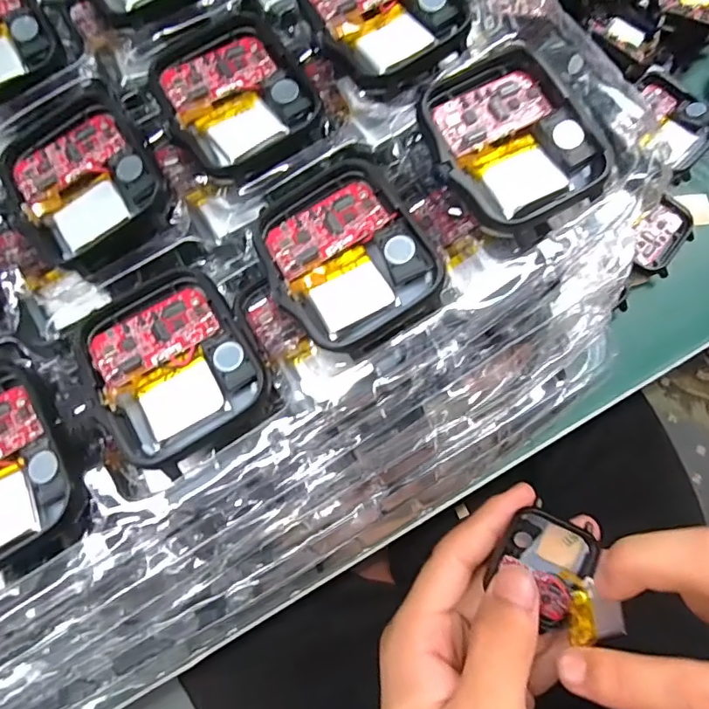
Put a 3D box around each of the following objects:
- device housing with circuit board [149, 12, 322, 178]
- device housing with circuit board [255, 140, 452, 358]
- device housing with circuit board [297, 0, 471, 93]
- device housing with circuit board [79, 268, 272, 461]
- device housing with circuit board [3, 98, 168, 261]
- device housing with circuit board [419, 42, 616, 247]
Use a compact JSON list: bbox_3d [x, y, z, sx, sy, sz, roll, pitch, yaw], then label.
[{"bbox_3d":[-0.033,-0.071,0.137,0.037,0.004,0.044,-30,79,-6],"label":"device housing with circuit board"},{"bbox_3d":[-0.003,-0.026,0.125,0.038,0.007,0.049,-30,79,-6],"label":"device housing with circuit board"},{"bbox_3d":[0.007,-0.096,0.139,0.037,0.005,0.046,-31,79,-6],"label":"device housing with circuit board"},{"bbox_3d":[-0.044,0.001,0.122,0.036,0.007,0.042,-32,79,-6],"label":"device housing with circuit board"},{"bbox_3d":[-0.072,-0.047,0.133,0.035,0.007,0.042,-33,79,-6],"label":"device housing with circuit board"},{"bbox_3d":[0.039,-0.053,0.126,0.039,0.007,0.047,-34,79,-7],"label":"device housing with circuit board"}]

